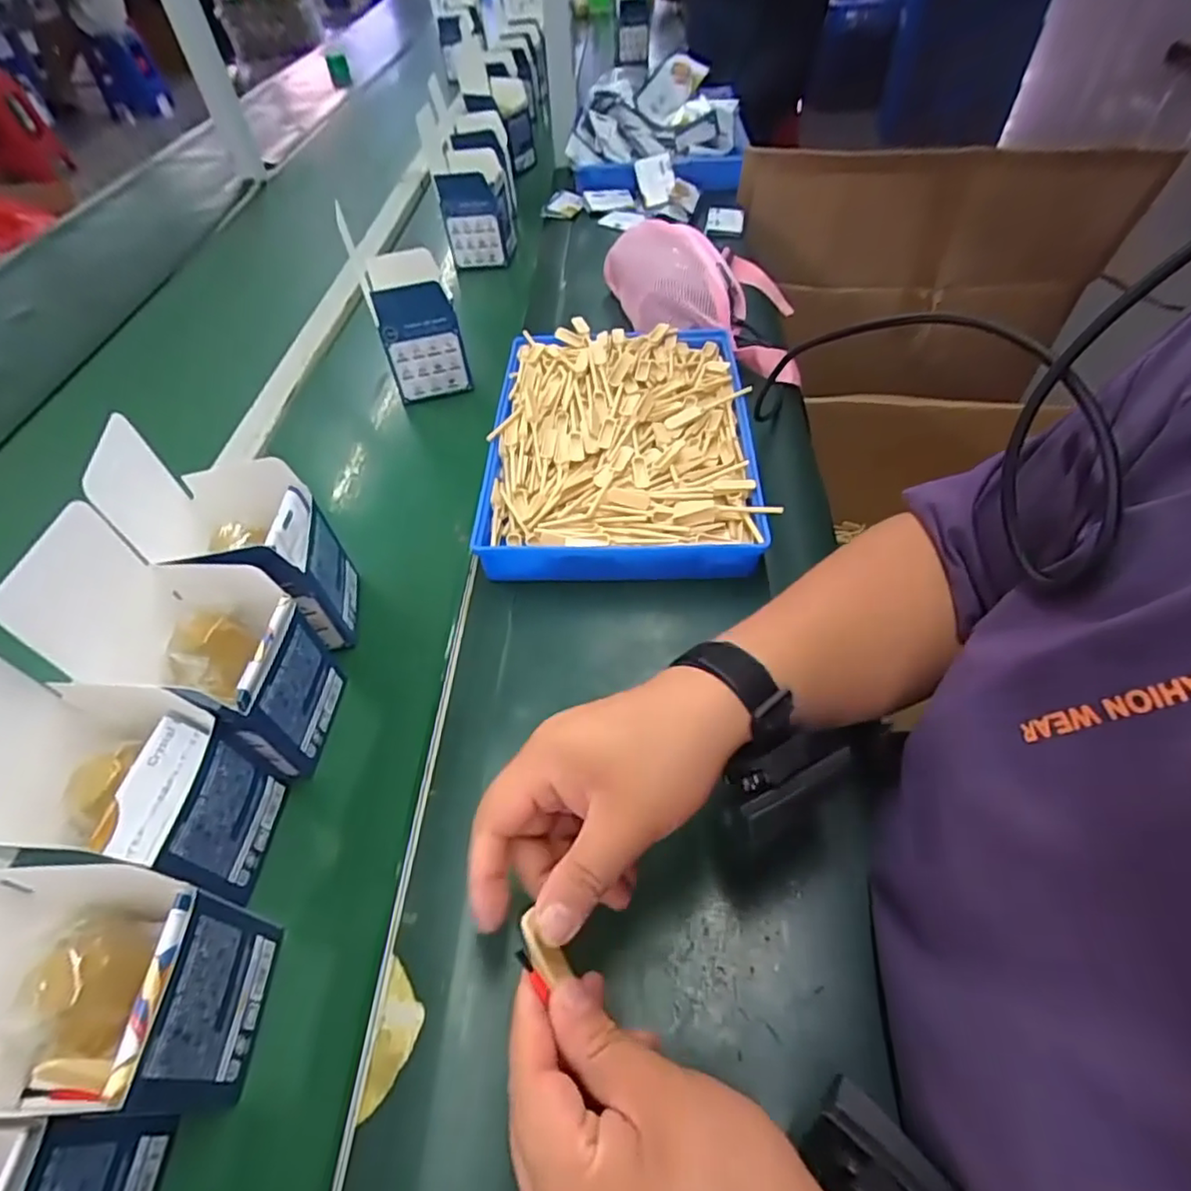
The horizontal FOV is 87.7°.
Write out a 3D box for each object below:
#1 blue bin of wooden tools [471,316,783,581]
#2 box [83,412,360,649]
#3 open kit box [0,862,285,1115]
[{"bbox_3d":[0.020,-0.149,0.577,0.234,0.052,0.313,-1,51,4],"label":"blue bin of wooden tools"},{"bbox_3d":[-0.247,-0.030,0.446,0.100,0.149,0.098,-3,51,2],"label":"box"},{"bbox_3d":[-0.232,0.170,0.273,0.095,0.159,0.093,-2,51,3],"label":"open kit box"}]

